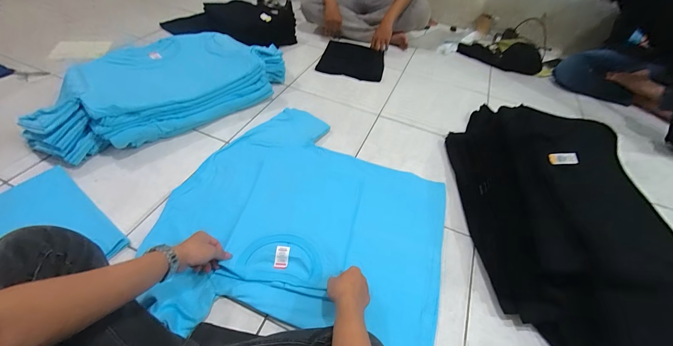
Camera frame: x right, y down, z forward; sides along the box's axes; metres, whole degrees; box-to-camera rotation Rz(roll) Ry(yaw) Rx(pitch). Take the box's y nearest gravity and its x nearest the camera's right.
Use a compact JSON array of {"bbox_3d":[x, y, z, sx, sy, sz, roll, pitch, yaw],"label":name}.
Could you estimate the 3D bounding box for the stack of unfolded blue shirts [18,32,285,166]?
[{"bbox_3d":[-0.572,-0.301,0.982,0.801,0.168,0.353,-28,57,-28],"label":"stack of unfolded blue shirts"}]

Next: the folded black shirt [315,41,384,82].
[{"bbox_3d":[0.080,-0.552,1.386,0.301,0.019,0.316,13,48,4],"label":"folded black shirt"}]

